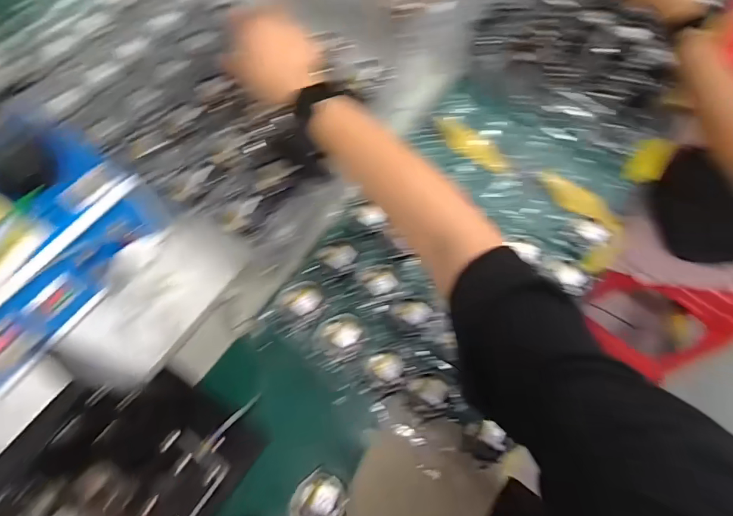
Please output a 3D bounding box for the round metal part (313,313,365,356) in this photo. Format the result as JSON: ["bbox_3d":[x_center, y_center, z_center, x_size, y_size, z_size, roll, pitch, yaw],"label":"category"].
[{"bbox_3d":[-0.030,0.082,0.473,0.052,0.008,0.043,-5,66,-4],"label":"round metal part"}]

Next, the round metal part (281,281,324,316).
[{"bbox_3d":[-0.071,0.045,0.491,0.045,0.009,0.034,-23,69,-12],"label":"round metal part"}]

